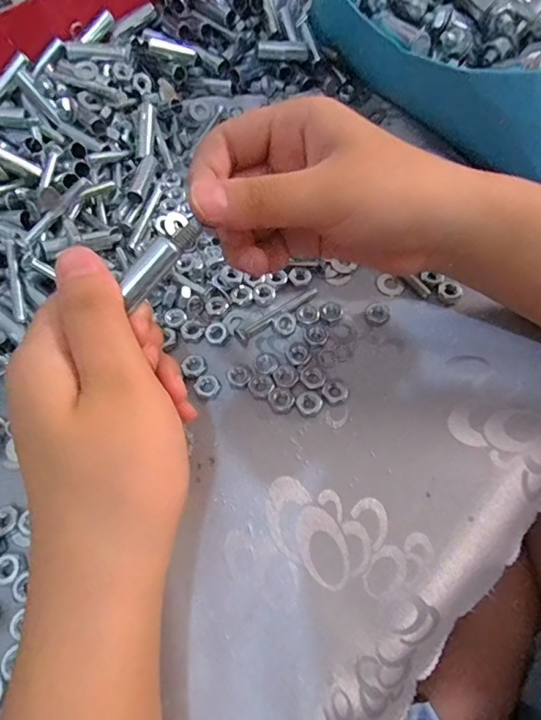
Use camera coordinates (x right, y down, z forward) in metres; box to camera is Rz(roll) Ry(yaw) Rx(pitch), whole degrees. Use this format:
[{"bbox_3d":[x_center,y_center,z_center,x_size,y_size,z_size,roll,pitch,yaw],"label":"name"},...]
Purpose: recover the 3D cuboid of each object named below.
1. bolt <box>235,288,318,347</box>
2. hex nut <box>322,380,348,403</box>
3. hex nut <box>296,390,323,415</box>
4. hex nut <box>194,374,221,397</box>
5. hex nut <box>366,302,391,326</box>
[{"bbox_3d":[0.004,-0.027,0.263,0.055,0.009,0.009,-34,67,-14],"label":"bolt"},{"bbox_3d":[0.035,0.016,0.241,0.013,0.004,0.013,-32,66,-13],"label":"hex nut"},{"bbox_3d":[0.021,0.022,0.236,0.013,0.004,0.013,36,70,18],"label":"hex nut"},{"bbox_3d":[-0.034,0.014,0.243,0.013,0.004,0.012,-15,63,-5],"label":"hex nut"},{"bbox_3d":[0.063,-0.028,0.261,0.013,0.004,0.015,8,64,6],"label":"hex nut"}]

